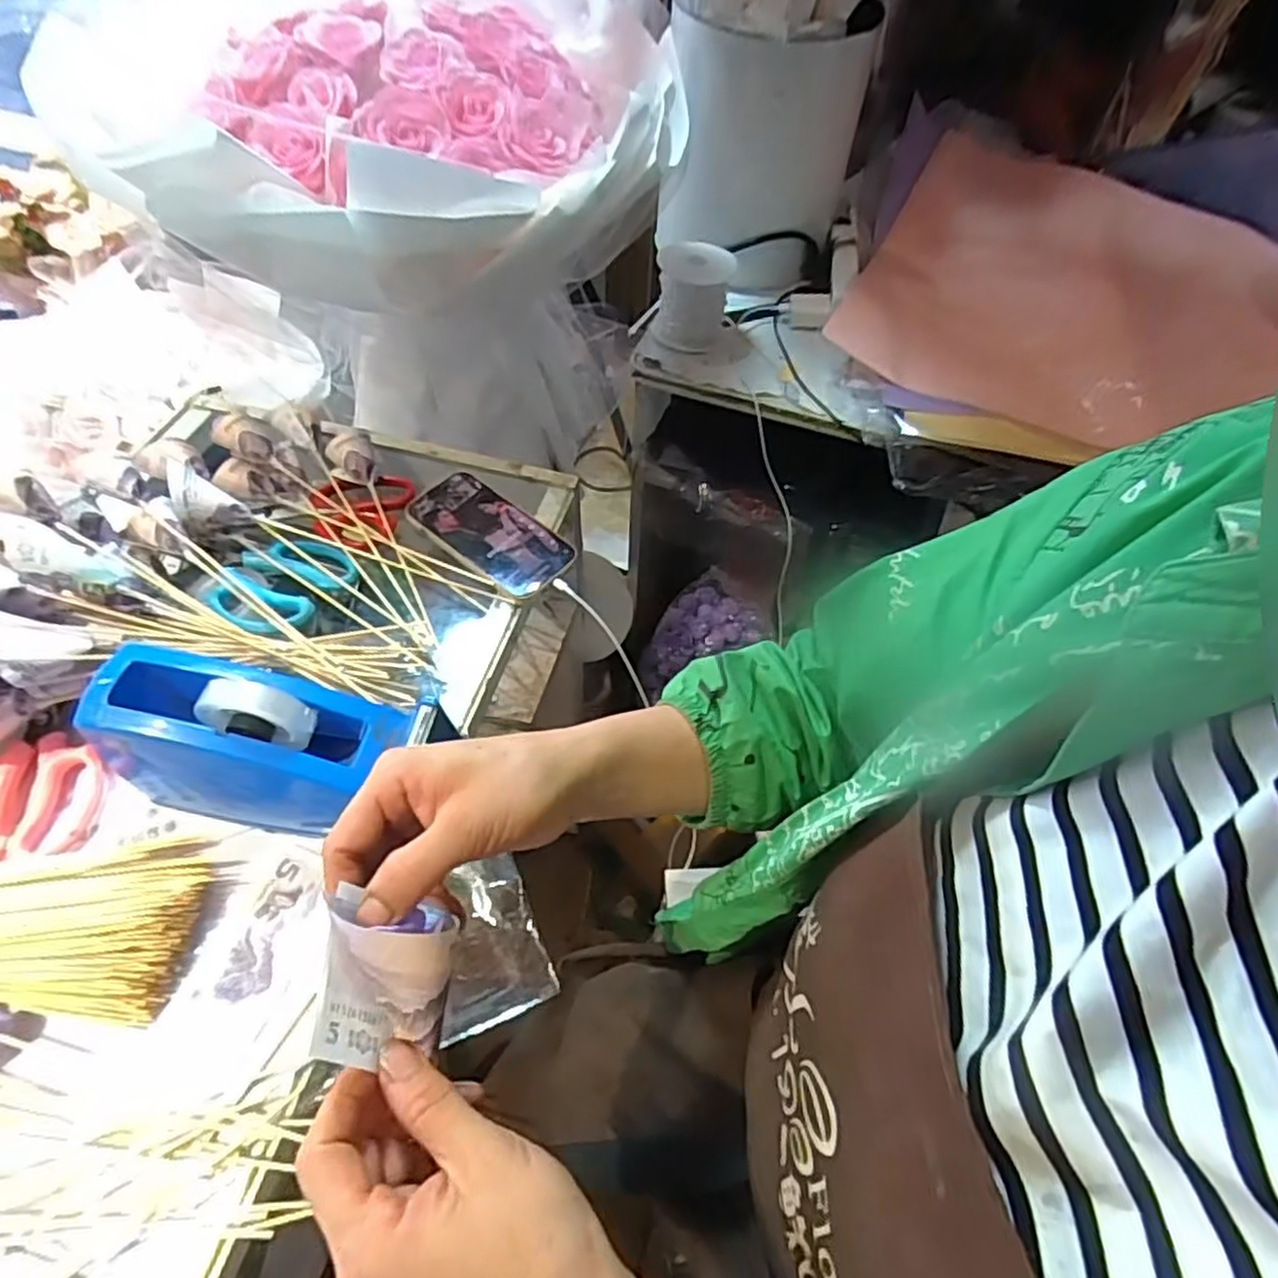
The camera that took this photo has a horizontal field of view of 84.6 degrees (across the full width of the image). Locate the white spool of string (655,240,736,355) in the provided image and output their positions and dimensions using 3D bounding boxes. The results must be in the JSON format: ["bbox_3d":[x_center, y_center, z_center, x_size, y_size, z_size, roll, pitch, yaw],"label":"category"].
[{"bbox_3d":[0.063,-0.399,0.819,0.085,0.088,0.083,5,56,0],"label":"white spool of string"}]

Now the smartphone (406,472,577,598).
[{"bbox_3d":[-0.127,-0.090,0.602,0.150,0.011,0.074,32,60,17],"label":"smartphone"}]

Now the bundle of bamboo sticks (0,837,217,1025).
[{"bbox_3d":[-0.389,0.153,0.403,0.258,0.037,0.103,5,56,0],"label":"bundle of bamboo sticks"}]

